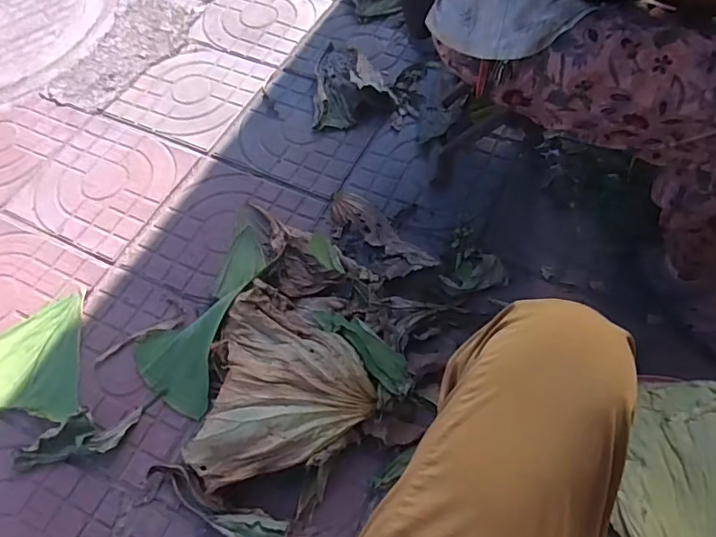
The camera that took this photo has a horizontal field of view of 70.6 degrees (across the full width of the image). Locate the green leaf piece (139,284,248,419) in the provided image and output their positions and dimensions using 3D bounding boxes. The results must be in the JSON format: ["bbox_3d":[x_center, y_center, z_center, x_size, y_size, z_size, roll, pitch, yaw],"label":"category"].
[{"bbox_3d":[-0.305,0.122,0.844,0.173,0.088,0.194,13,60,11],"label":"green leaf piece"}]

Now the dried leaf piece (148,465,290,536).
[{"bbox_3d":[-0.210,0.345,0.737,0.237,0.058,0.046,20,62,15],"label":"dried leaf piece"}]

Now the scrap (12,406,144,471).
[{"bbox_3d":[-0.450,0.267,0.806,0.191,0.024,0.065,-12,59,-3],"label":"scrap"}]

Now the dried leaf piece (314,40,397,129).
[{"bbox_3d":[-0.007,-0.449,1.190,0.186,0.055,0.283,-1,59,3],"label":"dried leaf piece"}]

